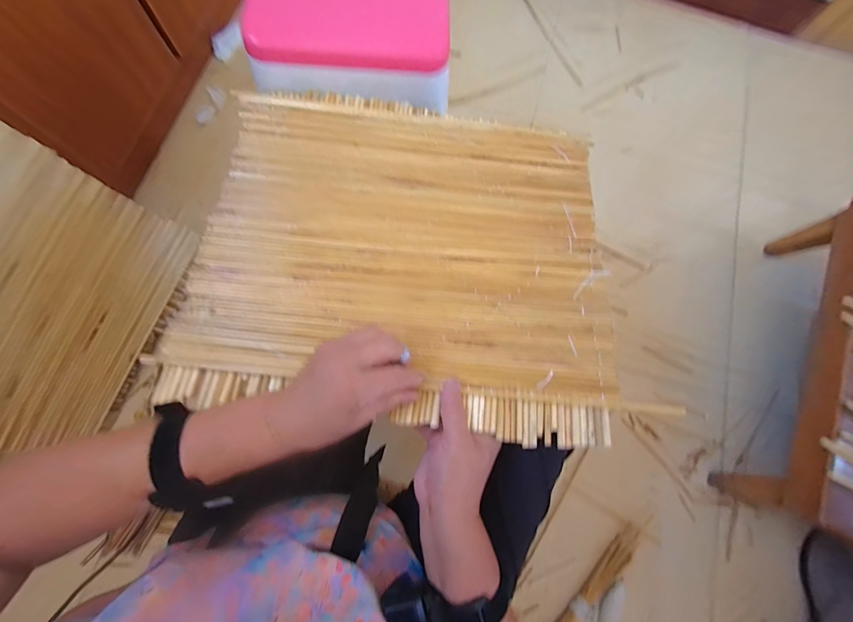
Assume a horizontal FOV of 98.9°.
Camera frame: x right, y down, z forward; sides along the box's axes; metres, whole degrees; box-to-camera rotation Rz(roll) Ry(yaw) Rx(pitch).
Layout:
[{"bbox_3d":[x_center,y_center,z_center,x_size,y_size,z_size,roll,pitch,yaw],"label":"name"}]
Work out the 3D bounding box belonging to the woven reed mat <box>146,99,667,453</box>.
[{"bbox_3d":[-0.030,-0.083,0.397,0.440,0.071,0.388,6,75,0],"label":"woven reed mat"}]

